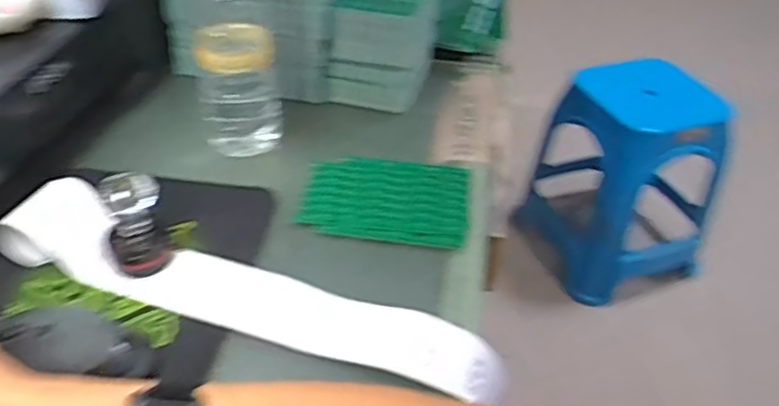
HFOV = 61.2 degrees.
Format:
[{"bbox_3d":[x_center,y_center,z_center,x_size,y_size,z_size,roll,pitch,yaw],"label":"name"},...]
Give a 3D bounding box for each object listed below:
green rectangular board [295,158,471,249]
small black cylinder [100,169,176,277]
[{"bbox_3d":[-0.001,-0.007,0.599,0.147,0.014,0.124,5,34,0],"label":"green rectangular board"},{"bbox_3d":[-0.196,0.014,0.506,0.049,0.073,0.048,-14,43,-20],"label":"small black cylinder"}]

